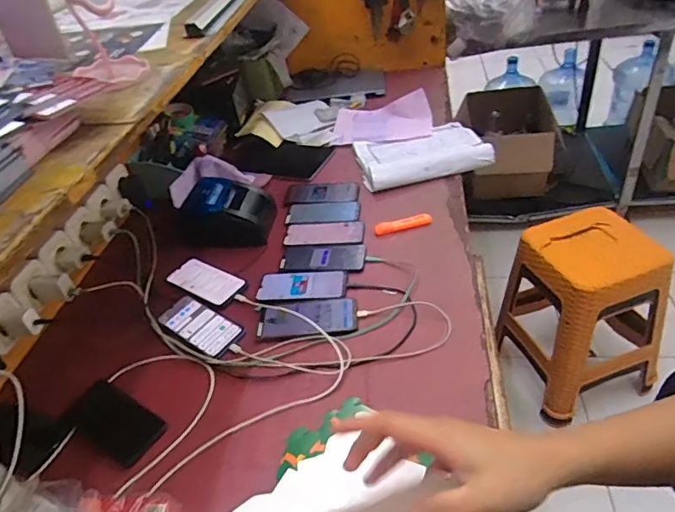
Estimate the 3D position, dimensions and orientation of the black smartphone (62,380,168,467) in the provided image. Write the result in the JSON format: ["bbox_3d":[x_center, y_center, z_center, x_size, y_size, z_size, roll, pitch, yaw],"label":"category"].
[{"bbox_3d":[-0.334,0.245,0.740,0.156,0.016,0.079,20,56,26],"label":"black smartphone"}]

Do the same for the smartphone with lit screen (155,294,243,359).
[{"bbox_3d":[-0.243,0.120,0.872,0.169,0.007,0.072,20,55,32],"label":"smartphone with lit screen"}]

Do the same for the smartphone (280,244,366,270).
[{"bbox_3d":[-0.027,0.001,0.975,0.163,0.014,0.077,-1,40,12],"label":"smartphone"}]

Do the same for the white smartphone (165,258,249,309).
[{"bbox_3d":[-0.256,0.048,0.963,0.172,0.014,0.082,22,49,33],"label":"white smartphone"}]

